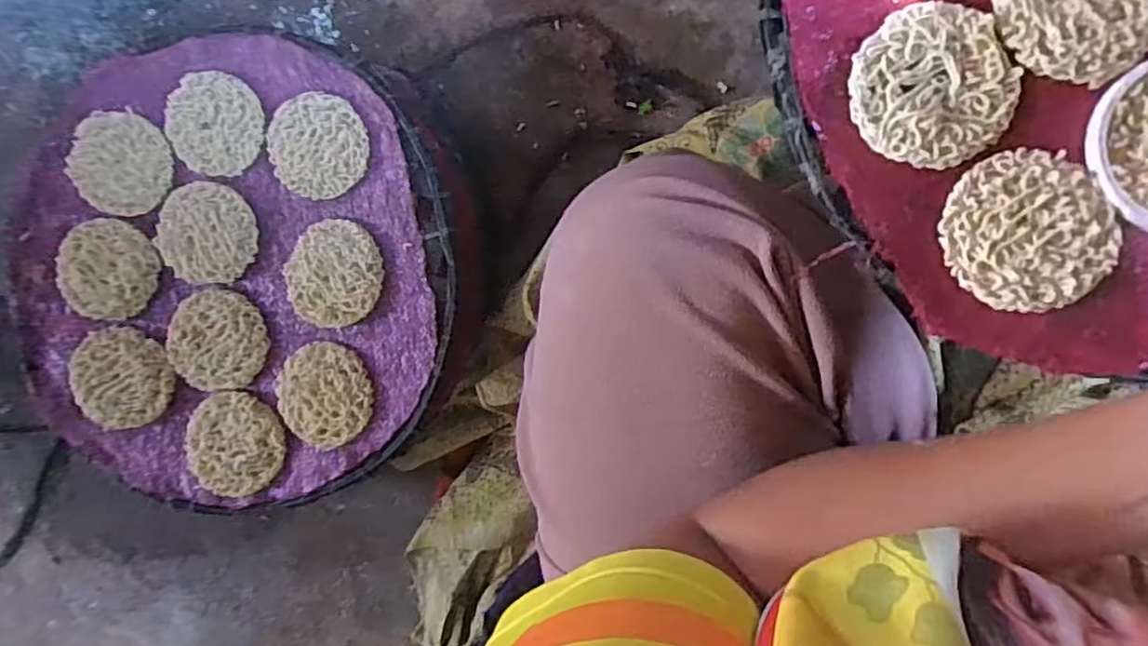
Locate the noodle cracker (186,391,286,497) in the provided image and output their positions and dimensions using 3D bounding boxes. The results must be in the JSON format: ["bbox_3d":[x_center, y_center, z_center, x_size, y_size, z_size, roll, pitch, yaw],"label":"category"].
[{"bbox_3d":[-0.258,0.092,0.524,0.065,0.025,0.077,-14,90,6],"label":"noodle cracker"}]

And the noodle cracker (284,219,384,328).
[{"bbox_3d":[-0.179,-0.037,0.509,0.075,0.013,0.075,0,91,6],"label":"noodle cracker"}]

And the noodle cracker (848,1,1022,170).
[{"bbox_3d":[0.171,-0.113,0.328,0.074,0.006,0.074,0,91,6],"label":"noodle cracker"}]

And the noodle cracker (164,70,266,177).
[{"bbox_3d":[-0.271,-0.149,0.518,0.071,0.017,0.072,0,91,6],"label":"noodle cracker"}]

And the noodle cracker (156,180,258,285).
[{"bbox_3d":[-0.277,-0.067,0.520,0.071,0.020,0.071,0,91,6],"label":"noodle cracker"}]

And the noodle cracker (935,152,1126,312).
[{"bbox_3d":[0.214,-0.044,0.322,0.073,0.007,0.073,0,91,6],"label":"noodle cracker"}]

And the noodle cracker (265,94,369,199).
[{"bbox_3d":[-0.189,-0.131,0.506,0.075,0.012,0.072,0,91,6],"label":"noodle cracker"}]

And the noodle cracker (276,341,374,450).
[{"bbox_3d":[-0.188,0.054,0.515,0.075,0.012,0.073,0,91,6],"label":"noodle cracker"}]

